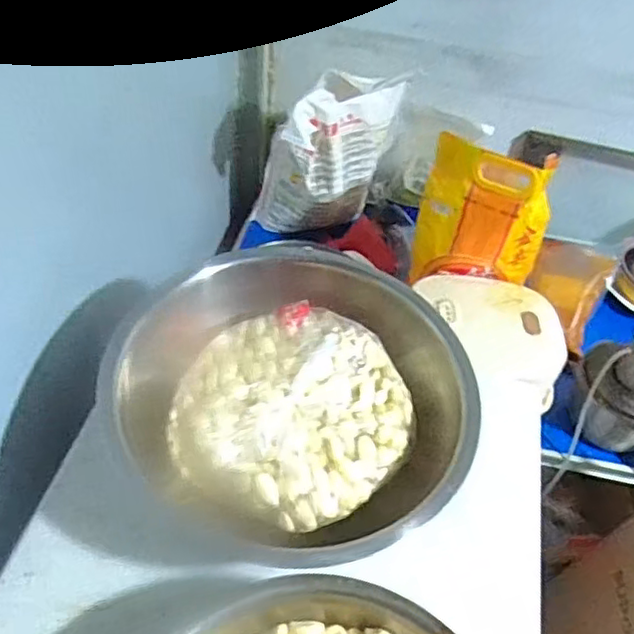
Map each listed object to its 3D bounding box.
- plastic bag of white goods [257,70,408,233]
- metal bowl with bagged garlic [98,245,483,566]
[{"bbox_3d":[0.053,-0.318,1.290,0.320,0.366,0.137,-12,52,-16],"label":"plastic bag of white goods"},{"bbox_3d":[-0.022,0.091,0.711,0.356,0.104,0.346,3,49,-4],"label":"metal bowl with bagged garlic"}]

